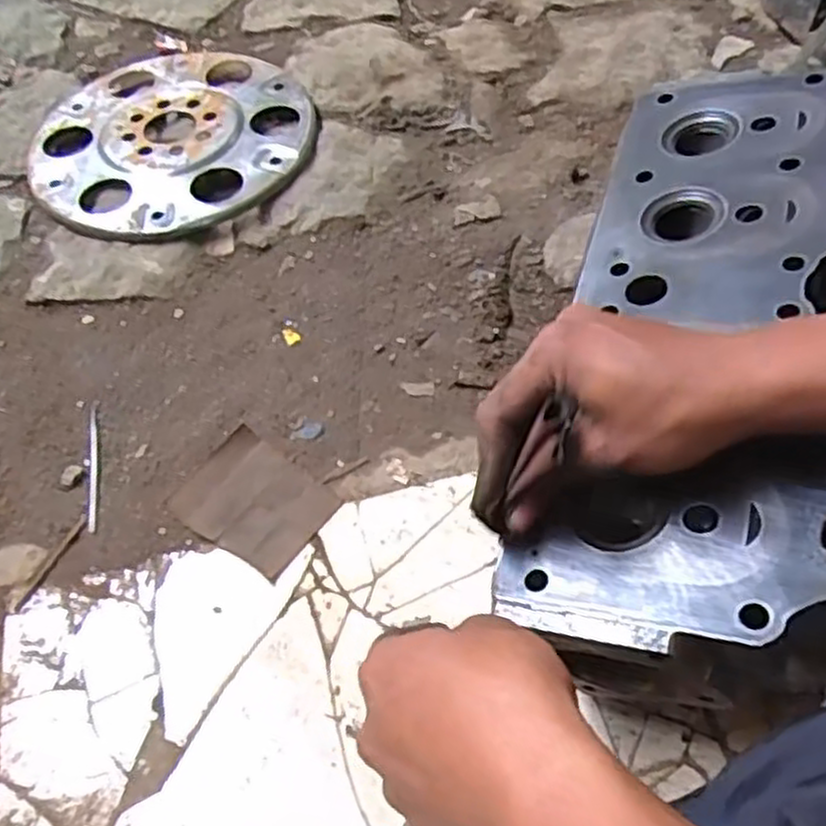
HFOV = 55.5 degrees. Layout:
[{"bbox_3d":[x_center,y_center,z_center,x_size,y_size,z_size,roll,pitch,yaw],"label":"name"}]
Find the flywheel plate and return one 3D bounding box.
[{"bbox_3d":[-0.227,-0.260,0.737,0.259,0.019,0.253,-1,56,1],"label":"flywheel plate"}]

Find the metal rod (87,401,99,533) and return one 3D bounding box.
[{"bbox_3d":[-0.229,0.037,0.561,0.007,0.004,0.108,-12,56,-6],"label":"metal rod"}]

